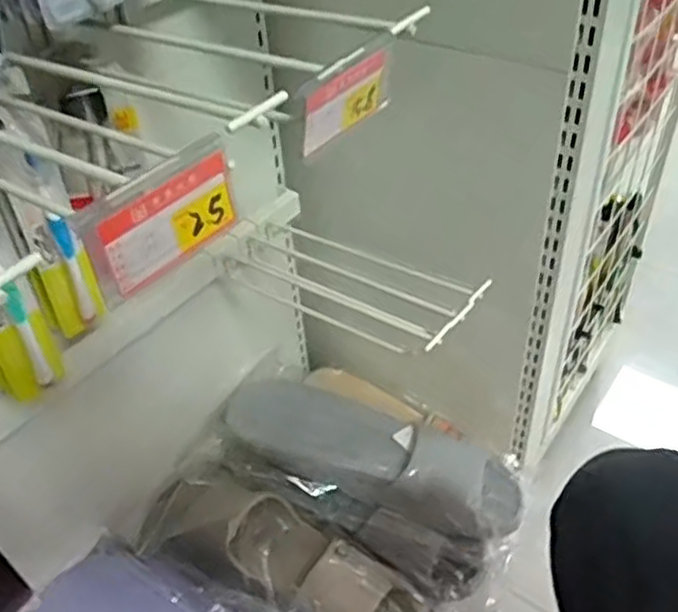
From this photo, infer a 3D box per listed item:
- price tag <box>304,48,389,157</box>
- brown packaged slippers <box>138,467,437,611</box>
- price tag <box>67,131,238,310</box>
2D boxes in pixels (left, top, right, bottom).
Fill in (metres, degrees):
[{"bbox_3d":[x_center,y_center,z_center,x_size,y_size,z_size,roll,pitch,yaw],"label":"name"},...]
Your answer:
[{"bbox_3d":[0.004,-0.113,0.396,0.010,0.042,0.067,29,52,31],"label":"price tag"},{"bbox_3d":[-0.068,0.300,0.858,0.359,0.075,0.126,18,47,23],"label":"brown packaged slippers"},{"bbox_3d":[-0.076,-0.038,0.314,0.008,0.045,0.079,20,48,35],"label":"price tag"}]

